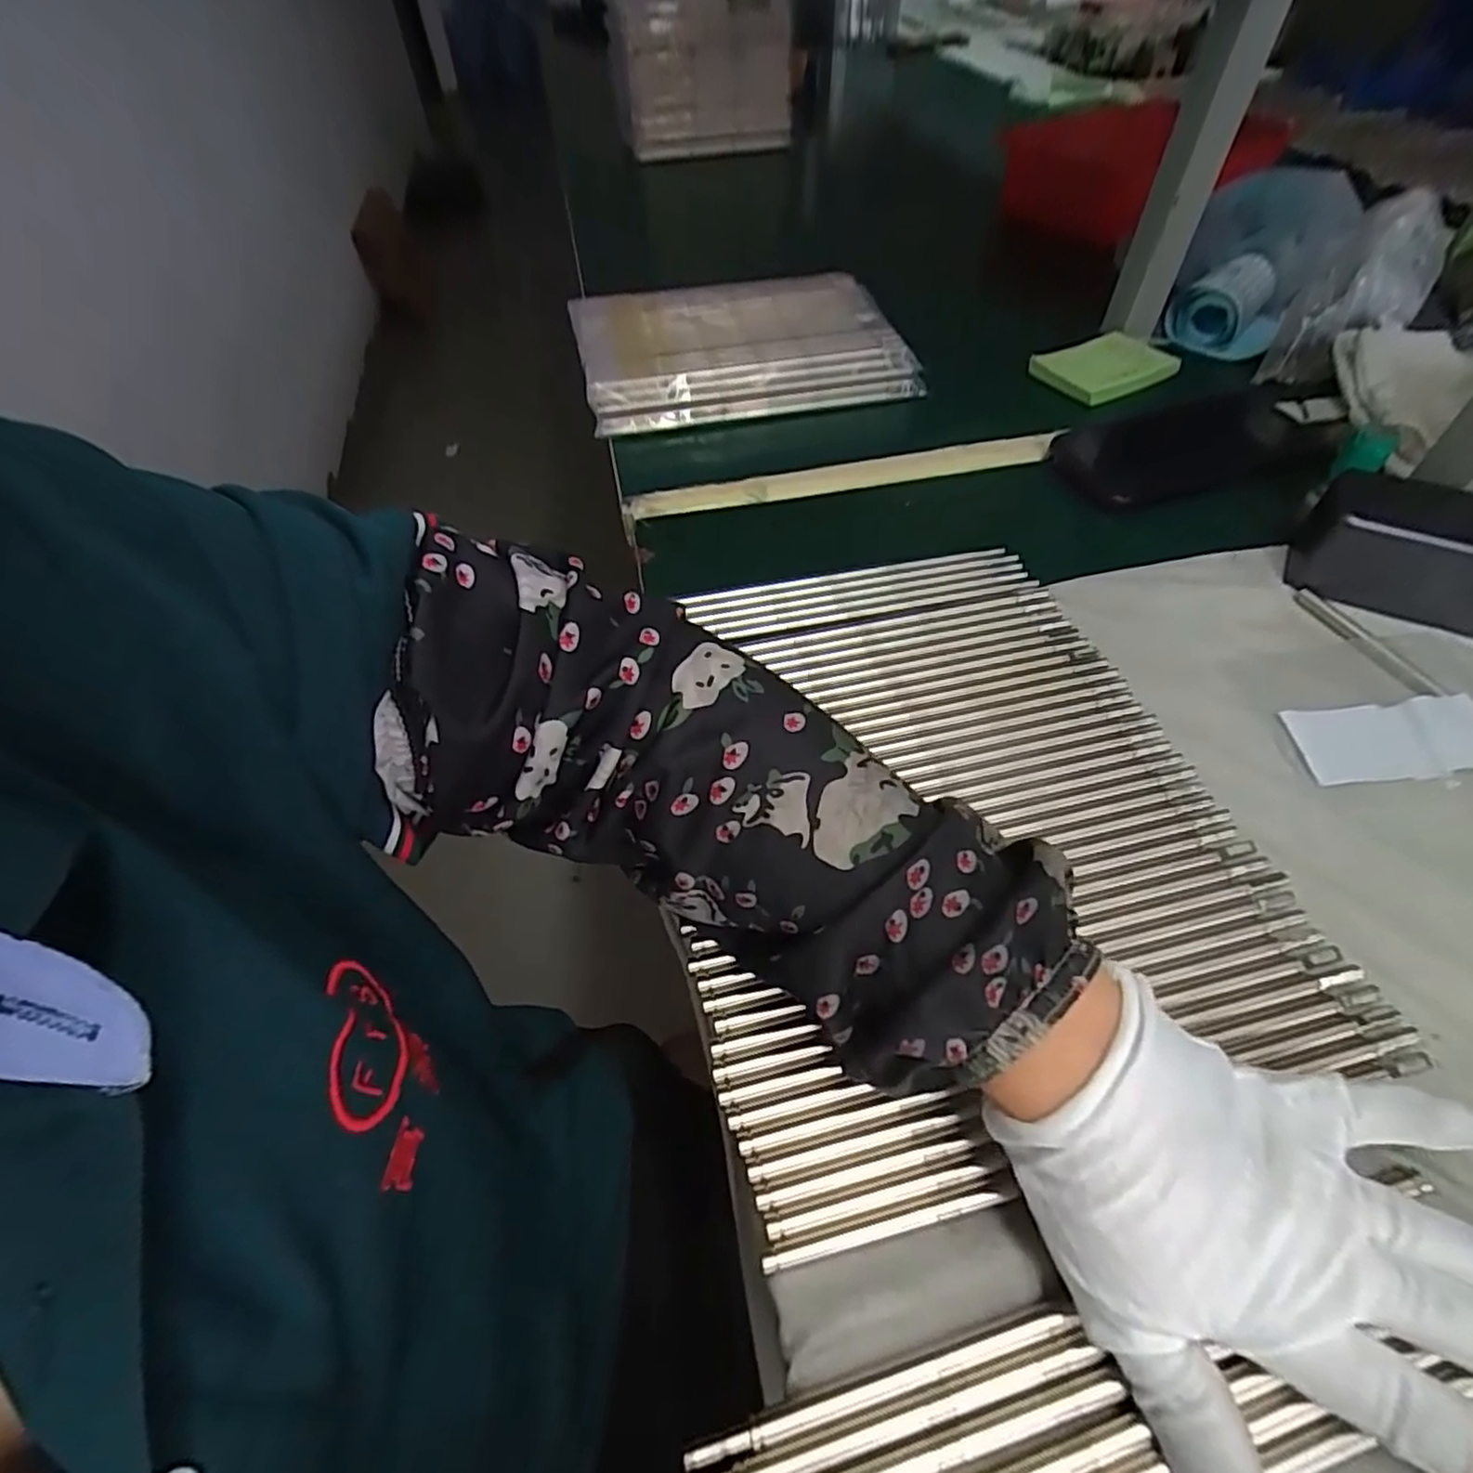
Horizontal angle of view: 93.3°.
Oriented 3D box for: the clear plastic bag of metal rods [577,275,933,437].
[{"bbox_3d":[-0.002,-0.323,0.567,0.251,0.036,0.186,-10,53,-7],"label":"clear plastic bag of metal rods"}]

